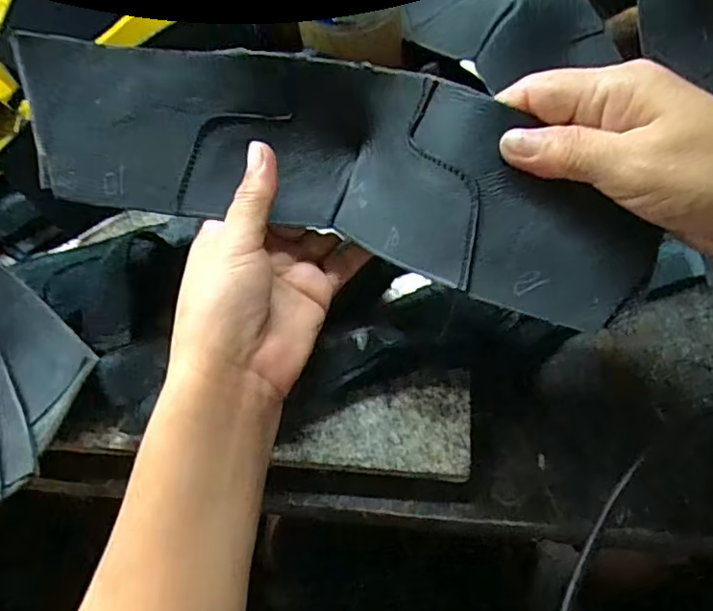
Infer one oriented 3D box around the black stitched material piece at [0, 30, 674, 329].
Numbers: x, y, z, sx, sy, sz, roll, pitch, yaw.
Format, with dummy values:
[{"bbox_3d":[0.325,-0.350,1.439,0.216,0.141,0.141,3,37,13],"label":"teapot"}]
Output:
[{"bbox_3d":[-0.016,-0.070,0.283,0.305,0.056,0.099,18,94,10],"label":"black stitched material piece"}]

